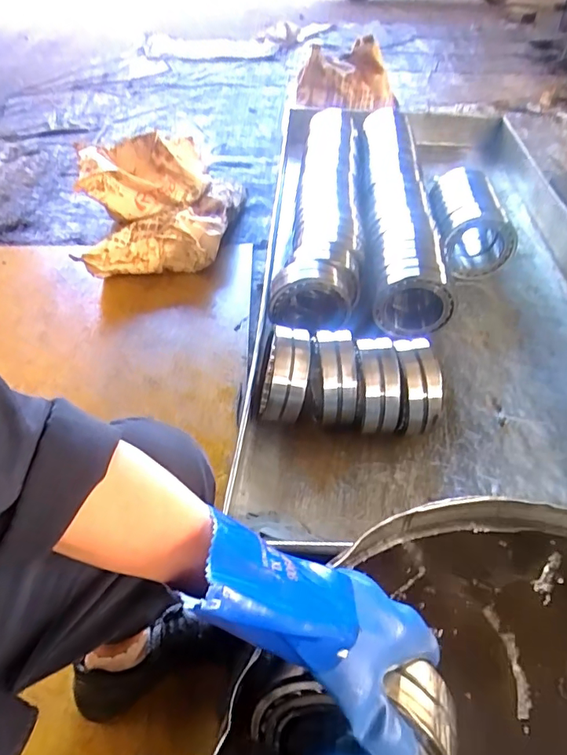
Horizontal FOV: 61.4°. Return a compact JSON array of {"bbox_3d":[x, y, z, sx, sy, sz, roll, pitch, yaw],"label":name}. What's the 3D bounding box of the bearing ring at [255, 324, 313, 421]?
[{"bbox_3d":[0.002,-0.003,0.809,0.078,0.118,0.121,7,48,6],"label":"bearing ring"}]

